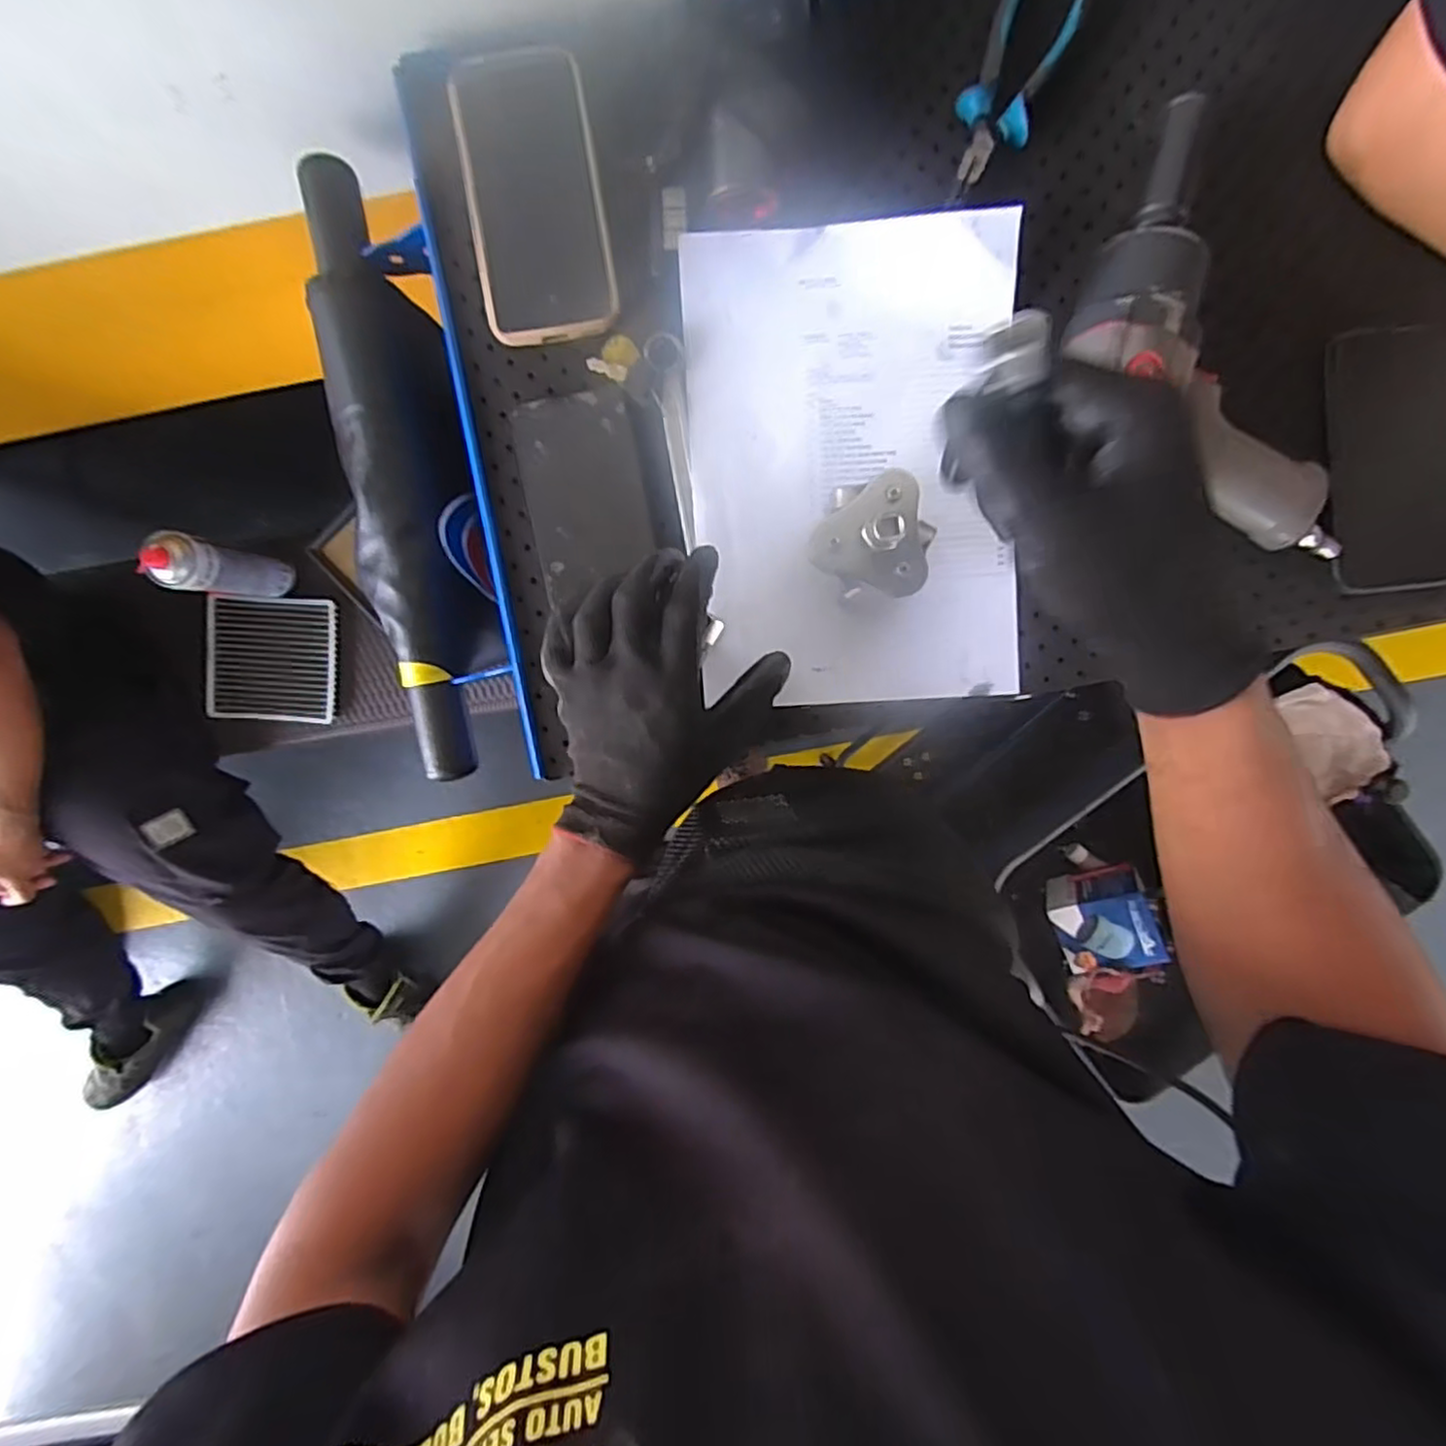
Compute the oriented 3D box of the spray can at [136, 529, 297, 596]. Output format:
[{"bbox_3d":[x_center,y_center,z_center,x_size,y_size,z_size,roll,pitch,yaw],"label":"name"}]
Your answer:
[{"bbox_3d":[-0.646,-0.196,0.899,0.053,0.215,0.064,14,94,-1],"label":"spray can"}]

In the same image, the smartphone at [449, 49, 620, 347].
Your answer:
[{"bbox_3d":[-0.119,-0.328,0.434,0.083,0.017,0.161,-9,94,1],"label":"smartphone"}]

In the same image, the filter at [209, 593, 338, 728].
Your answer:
[{"bbox_3d":[-0.655,-0.092,1.017,0.181,0.032,0.176,3,94,0],"label":"filter"}]

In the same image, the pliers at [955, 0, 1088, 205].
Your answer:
[{"bbox_3d":[0.179,-0.400,0.430,0.048,0.028,0.132,24,94,-2],"label":"pliers"}]

